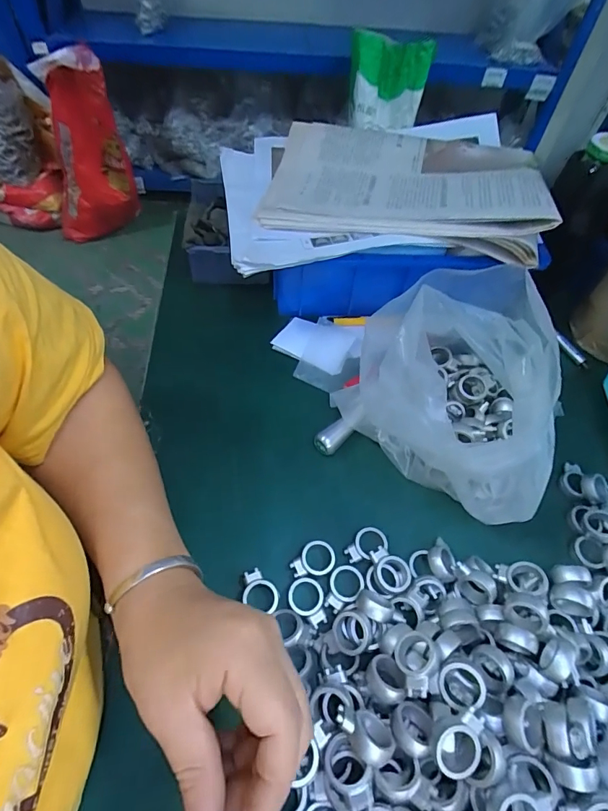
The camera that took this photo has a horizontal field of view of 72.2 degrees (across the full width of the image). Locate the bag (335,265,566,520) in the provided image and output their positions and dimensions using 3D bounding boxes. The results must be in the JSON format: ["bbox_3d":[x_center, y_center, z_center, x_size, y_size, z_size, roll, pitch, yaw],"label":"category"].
[{"bbox_3d":[0.100,-0.009,0.333,0.138,0.133,0.176,12,55,8],"label":"bag"}]

